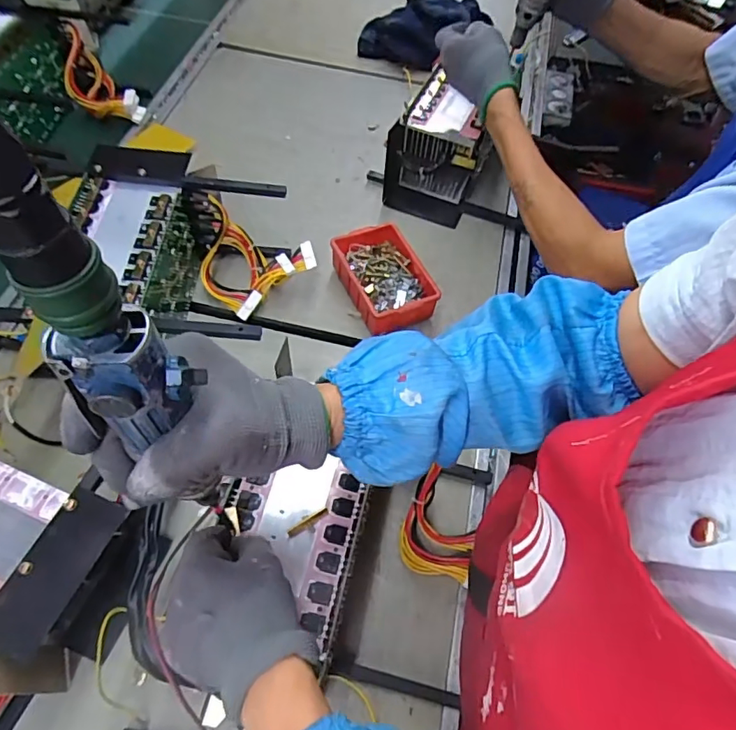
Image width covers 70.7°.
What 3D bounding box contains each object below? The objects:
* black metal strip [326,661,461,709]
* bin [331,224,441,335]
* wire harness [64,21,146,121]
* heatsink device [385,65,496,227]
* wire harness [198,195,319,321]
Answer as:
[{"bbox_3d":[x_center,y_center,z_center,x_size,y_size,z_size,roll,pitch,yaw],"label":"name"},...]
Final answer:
[{"bbox_3d":[0.025,0.294,0.480,0.120,0.006,0.013,13,59,5],"label":"black metal strip"},{"bbox_3d":[0.023,-0.114,0.703,0.098,0.057,0.147,-22,62,-16],"label":"bin"},{"bbox_3d":[-0.463,-0.486,0.883,0.098,0.100,0.150,-30,64,-19],"label":"wire harness"},{"bbox_3d":[0.112,-0.323,0.794,0.132,0.127,0.164,26,61,13],"label":"heatsink device"},{"bbox_3d":[-0.154,-0.137,0.684,0.141,0.091,0.119,37,64,18],"label":"wire harness"}]

